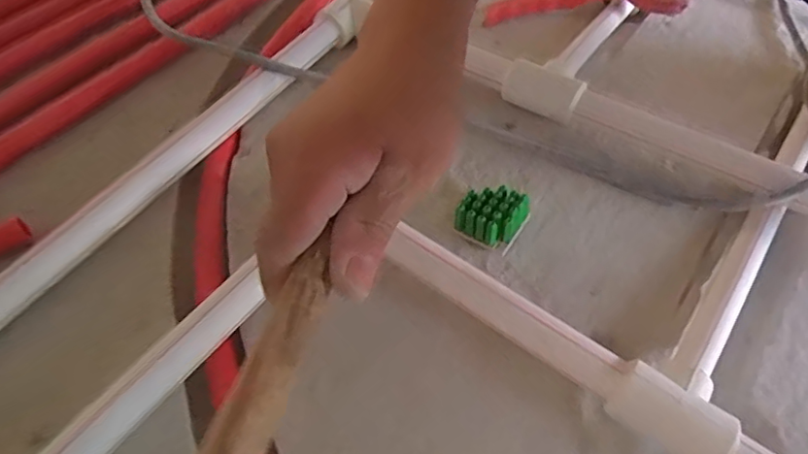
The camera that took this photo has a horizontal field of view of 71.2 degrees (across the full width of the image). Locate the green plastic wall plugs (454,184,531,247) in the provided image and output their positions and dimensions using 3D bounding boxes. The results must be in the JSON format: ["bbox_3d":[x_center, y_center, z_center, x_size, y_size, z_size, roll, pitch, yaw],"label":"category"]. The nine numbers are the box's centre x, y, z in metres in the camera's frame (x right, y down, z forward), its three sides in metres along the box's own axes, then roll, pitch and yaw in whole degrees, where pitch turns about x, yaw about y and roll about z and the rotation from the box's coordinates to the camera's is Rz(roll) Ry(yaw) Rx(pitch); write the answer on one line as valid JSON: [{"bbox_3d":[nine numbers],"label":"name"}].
[{"bbox_3d":[0.060,-0.007,0.388,0.039,0.028,0.036,31,60,21],"label":"green plastic wall plugs"}]

